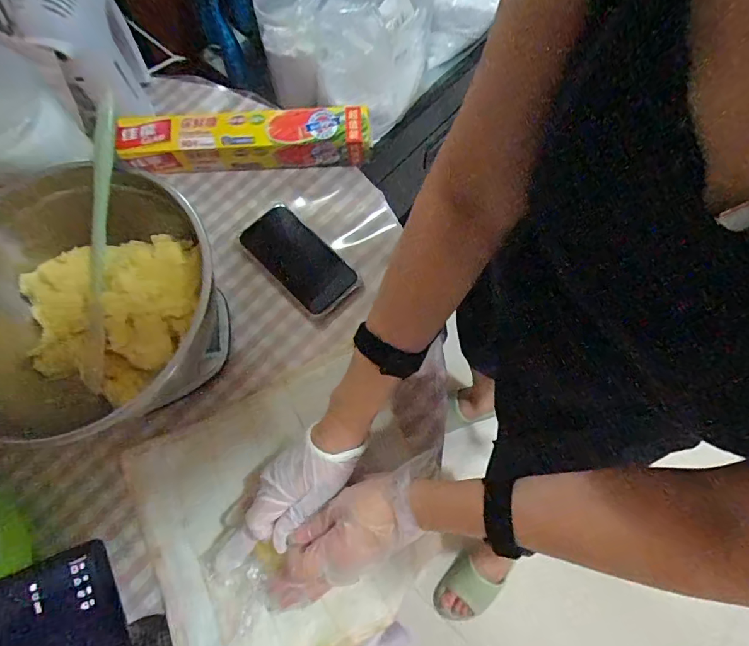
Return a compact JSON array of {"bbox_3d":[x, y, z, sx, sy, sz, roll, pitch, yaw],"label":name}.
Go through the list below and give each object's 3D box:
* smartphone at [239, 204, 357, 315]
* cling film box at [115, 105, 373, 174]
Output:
[{"bbox_3d":[-0.094,-0.080,0.554,0.146,0.016,0.071,42,76,16],"label":"smartphone"},{"bbox_3d":[-0.158,-0.230,0.577,0.301,0.058,0.052,-6,69,0],"label":"cling film box"}]

